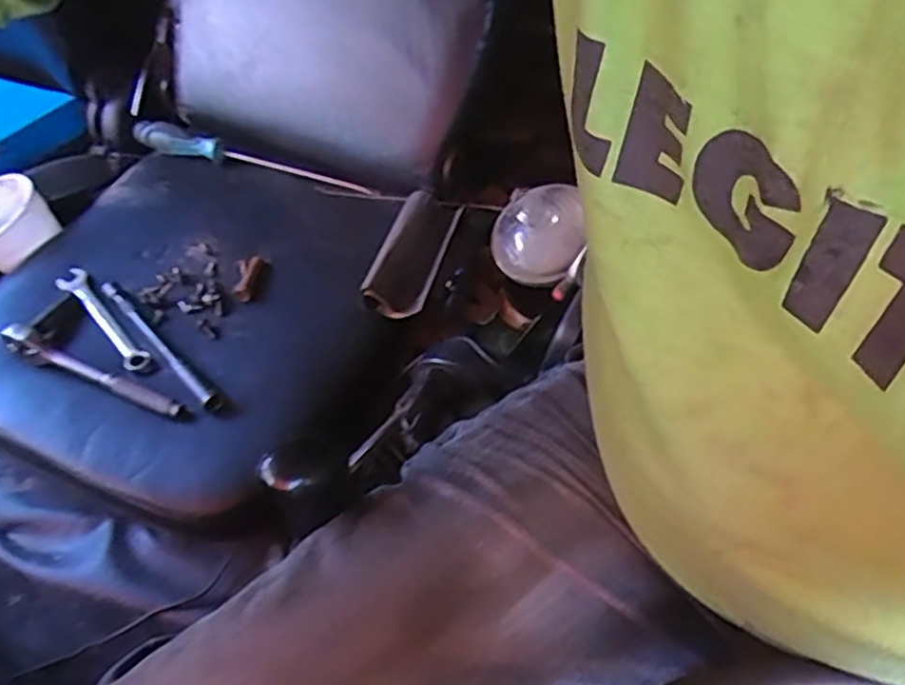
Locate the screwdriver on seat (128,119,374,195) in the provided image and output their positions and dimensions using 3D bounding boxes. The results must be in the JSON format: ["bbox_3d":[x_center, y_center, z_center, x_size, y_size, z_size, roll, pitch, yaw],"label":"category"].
[{"bbox_3d":[-0.233,-0.215,0.812,0.293,0.032,0.023,14,54,13],"label":"screwdriver on seat"}]

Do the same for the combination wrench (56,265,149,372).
[{"bbox_3d":[-0.344,-0.025,0.692,0.027,0.010,0.157,-36,59,-23],"label":"combination wrench"}]

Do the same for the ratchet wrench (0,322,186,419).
[{"bbox_3d":[-0.325,0.028,0.637,0.187,0.031,0.026,21,56,17],"label":"ratchet wrench"}]

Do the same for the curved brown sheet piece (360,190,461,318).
[{"bbox_3d":[-0.038,-0.094,0.720,0.060,0.029,0.143,15,55,13],"label":"curved brown sheet piece"}]

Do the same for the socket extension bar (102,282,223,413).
[{"bbox_3d":[-0.283,-0.002,0.670,0.016,0.012,0.208,-39,61,-24],"label":"socket extension bar"}]

